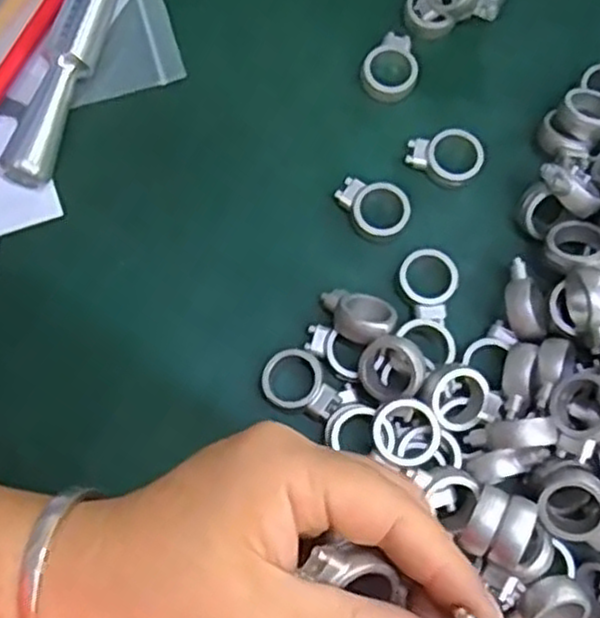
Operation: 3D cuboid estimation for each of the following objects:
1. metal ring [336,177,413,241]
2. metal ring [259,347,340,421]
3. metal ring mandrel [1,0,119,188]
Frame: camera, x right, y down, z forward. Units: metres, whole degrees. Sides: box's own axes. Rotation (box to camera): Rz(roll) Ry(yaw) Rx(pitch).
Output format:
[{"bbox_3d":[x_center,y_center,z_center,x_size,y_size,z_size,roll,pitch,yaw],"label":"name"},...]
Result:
[{"bbox_3d":[0.032,-0.046,0.329,0.033,0.008,0.026,31,77,7],"label":"metal ring"},{"bbox_3d":[0.000,0.032,0.303,0.034,0.008,0.025,38,78,9],"label":"metal ring"},{"bbox_3d":[-0.093,-0.165,0.350,0.017,0.022,0.231,14,76,3],"label":"metal ring mandrel"}]

